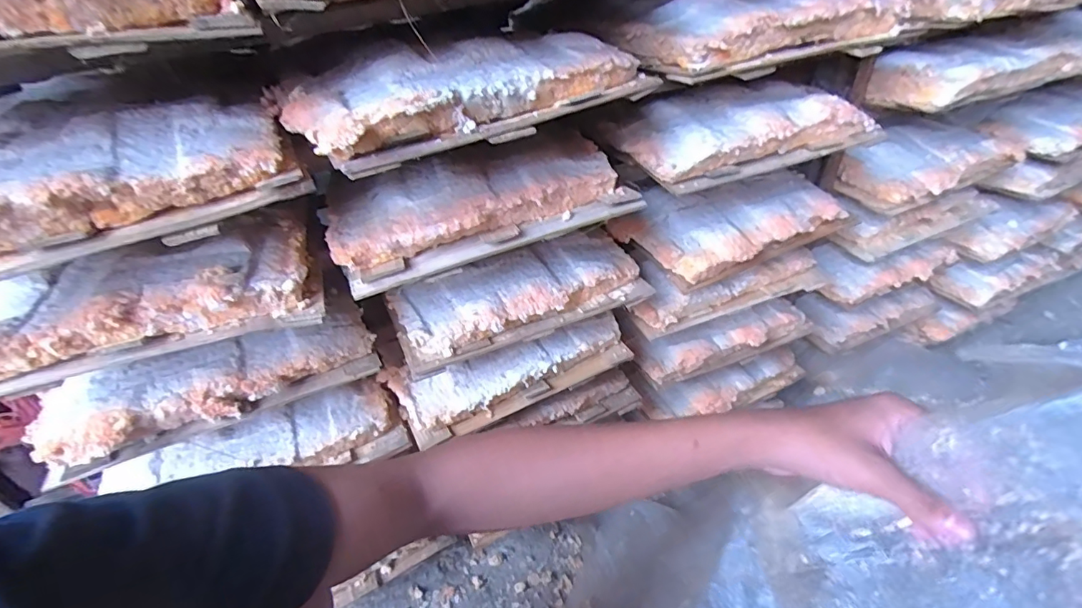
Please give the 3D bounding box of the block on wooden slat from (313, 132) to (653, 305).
[{"bbox_3d":[-0.048,-0.079,0.381,0.220,0.052,0.100,-16,39,-11],"label":"block on wooden slat"}]

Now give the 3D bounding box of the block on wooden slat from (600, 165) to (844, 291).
[{"bbox_3d":[0.194,-0.085,0.514,0.215,0.054,0.111,-20,40,-15],"label":"block on wooden slat"}]

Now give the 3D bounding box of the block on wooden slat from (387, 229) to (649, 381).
[{"bbox_3d":[-0.018,-0.011,0.448,0.222,0.041,0.091,-20,40,-16],"label":"block on wooden slat"}]

